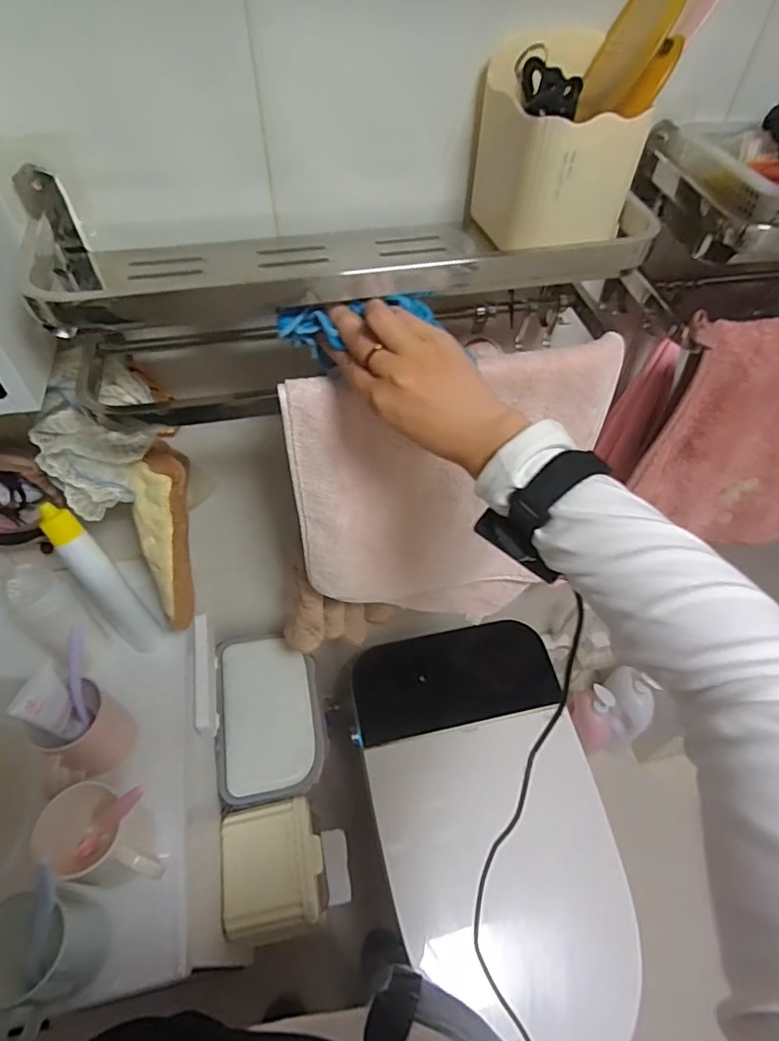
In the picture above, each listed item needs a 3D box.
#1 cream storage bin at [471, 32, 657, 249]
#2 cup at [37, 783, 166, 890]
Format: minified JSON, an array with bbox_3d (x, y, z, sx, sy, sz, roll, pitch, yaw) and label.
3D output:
[{"bbox_3d":[0.126,-0.288,0.424,0.091,0.118,0.113,-17,55,-14],"label":"cream storage bin"},{"bbox_3d":[-0.269,0.310,0.537,0.106,0.090,0.075,13,53,9],"label":"cup"}]

